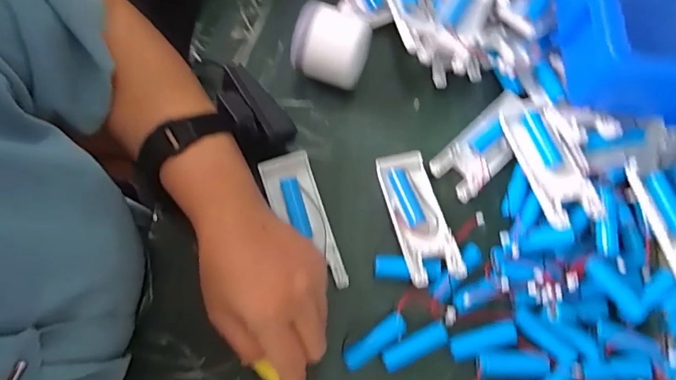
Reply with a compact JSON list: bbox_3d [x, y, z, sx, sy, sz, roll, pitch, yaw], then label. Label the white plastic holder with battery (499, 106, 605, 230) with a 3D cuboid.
[{"bbox_3d":[0.167,-0.022,0.348,0.041,0.022,0.104,-15,73,-7],"label":"white plastic holder with battery"}]

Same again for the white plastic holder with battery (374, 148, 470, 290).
[{"bbox_3d":[0.063,0.019,0.345,0.042,0.023,0.108,-12,72,-6],"label":"white plastic holder with battery"}]

